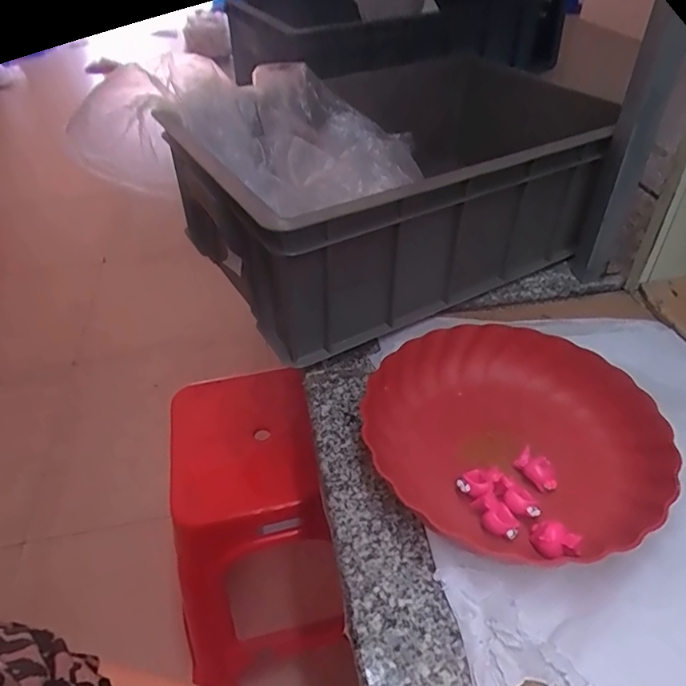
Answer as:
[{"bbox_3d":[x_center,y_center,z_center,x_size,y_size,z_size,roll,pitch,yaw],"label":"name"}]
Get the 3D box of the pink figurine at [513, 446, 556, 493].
[{"bbox_3d":[0.158,0.103,0.431,0.020,0.013,0.037,-25,47,-23],"label":"pink figurine"}]

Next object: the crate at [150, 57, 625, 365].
[{"bbox_3d":[0.036,-0.197,0.648,0.416,0.199,0.338,-21,45,-19],"label":"crate"}]

